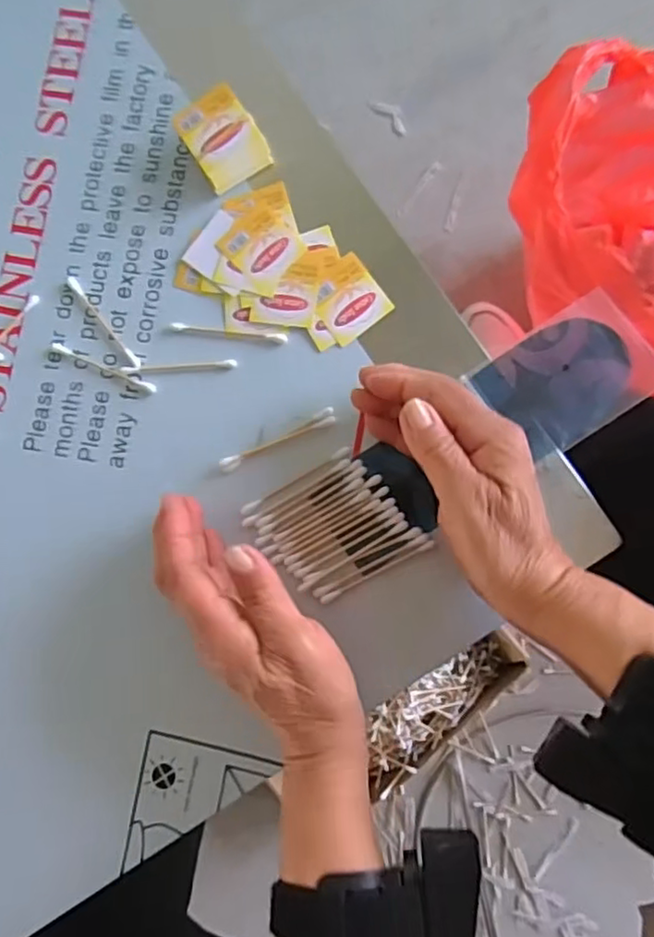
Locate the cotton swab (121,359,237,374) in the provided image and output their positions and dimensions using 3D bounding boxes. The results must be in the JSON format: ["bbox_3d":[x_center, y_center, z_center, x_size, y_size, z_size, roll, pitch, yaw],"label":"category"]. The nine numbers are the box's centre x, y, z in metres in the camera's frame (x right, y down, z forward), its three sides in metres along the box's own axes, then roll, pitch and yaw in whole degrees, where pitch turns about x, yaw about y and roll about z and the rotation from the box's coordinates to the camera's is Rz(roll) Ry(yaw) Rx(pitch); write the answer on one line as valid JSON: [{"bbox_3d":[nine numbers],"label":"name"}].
[{"bbox_3d":[-0.091,-0.062,0.393,0.072,0.004,0.005,-2,85,6],"label":"cotton swab"}]

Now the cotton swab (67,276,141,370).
[{"bbox_3d":[-0.140,-0.092,0.401,0.006,0.004,0.075,-39,82,2],"label":"cotton swab"}]

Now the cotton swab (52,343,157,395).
[{"bbox_3d":[-0.139,-0.062,0.398,0.073,0.004,0.007,24,88,7],"label":"cotton swab"}]

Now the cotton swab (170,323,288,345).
[{"bbox_3d":[-0.060,-0.083,0.389,0.072,0.004,0.005,8,86,7],"label":"cotton swab"}]

